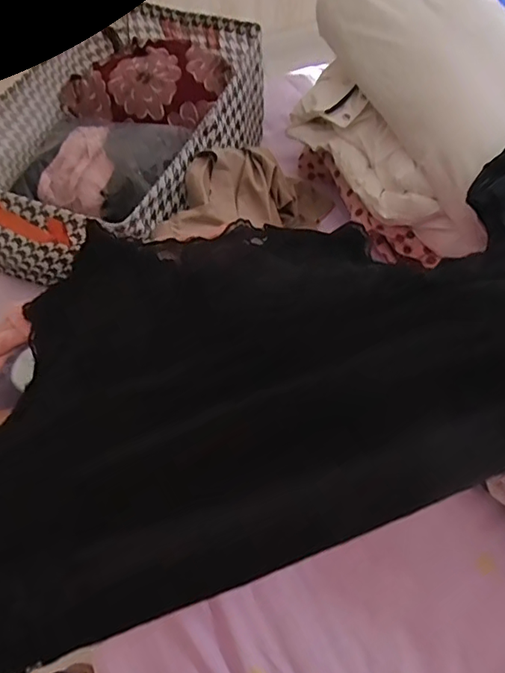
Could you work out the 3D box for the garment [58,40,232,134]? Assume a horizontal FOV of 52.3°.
[{"bbox_3d":[-0.168,-0.430,0.853,0.249,0.084,0.163,17,52,12],"label":"garment"}]

